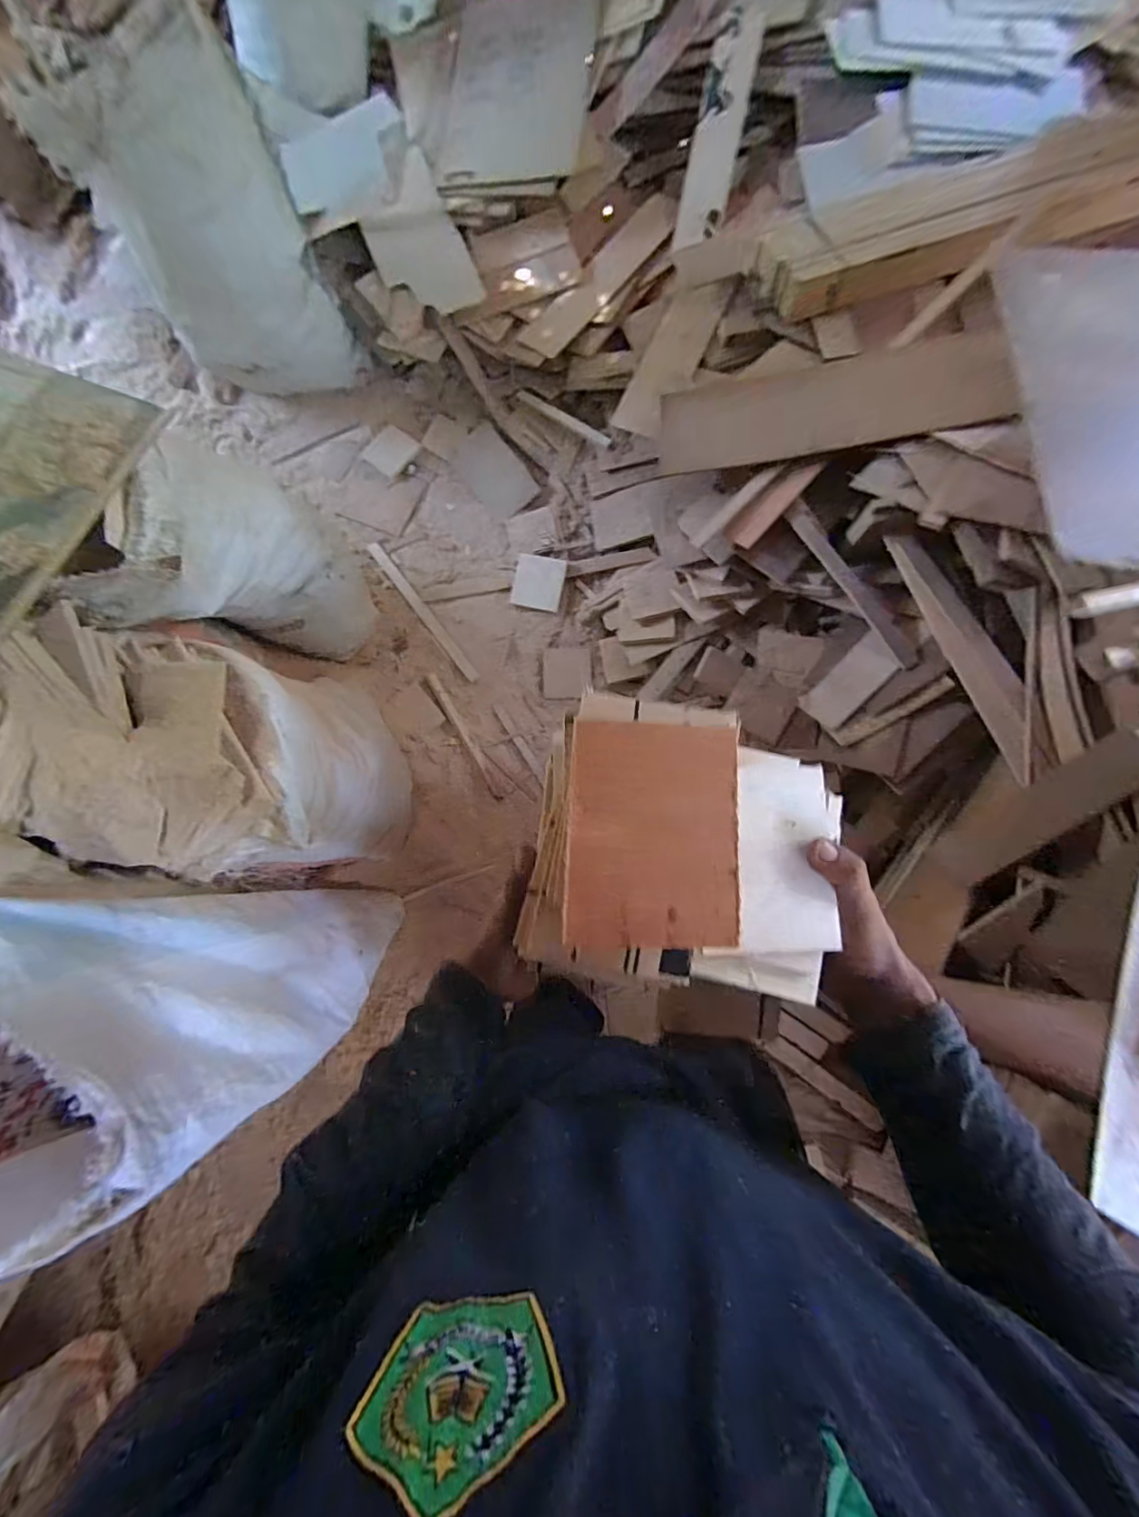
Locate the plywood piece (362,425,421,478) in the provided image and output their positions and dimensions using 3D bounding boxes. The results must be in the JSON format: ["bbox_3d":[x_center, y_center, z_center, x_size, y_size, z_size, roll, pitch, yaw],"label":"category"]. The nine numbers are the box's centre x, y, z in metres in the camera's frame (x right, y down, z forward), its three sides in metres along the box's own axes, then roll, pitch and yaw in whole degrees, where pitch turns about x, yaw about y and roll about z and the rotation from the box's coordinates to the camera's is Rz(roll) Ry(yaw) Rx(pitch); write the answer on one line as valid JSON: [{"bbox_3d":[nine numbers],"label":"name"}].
[{"bbox_3d":[-0.499,-0.861,1.509,0.132,0.008,0.121,39,95,12],"label":"plywood piece"}]

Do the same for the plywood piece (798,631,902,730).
[{"bbox_3d":[0.586,-0.160,1.122,0.193,0.008,0.101,-46,54,14],"label":"plywood piece"}]

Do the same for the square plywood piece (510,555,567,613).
[{"bbox_3d":[-0.080,-0.460,1.410,0.129,0.013,0.135,12,91,6],"label":"square plywood piece"}]

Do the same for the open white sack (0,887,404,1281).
[{"bbox_3d":[-0.537,0.374,0.800,0.346,0.791,0.320,-28,77,15],"label":"open white sack"}]

